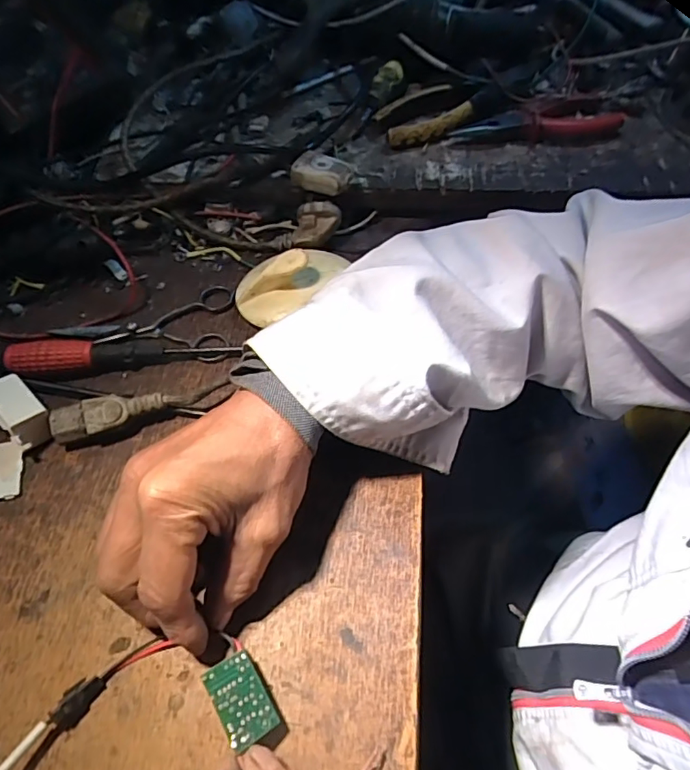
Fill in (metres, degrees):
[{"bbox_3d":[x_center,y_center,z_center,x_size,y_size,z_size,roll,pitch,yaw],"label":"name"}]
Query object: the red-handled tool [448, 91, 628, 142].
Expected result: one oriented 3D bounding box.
[{"bbox_3d":[0.174,-0.229,0.455,0.155,0.014,0.055,-17,60,-10],"label":"red-handled tool"}]

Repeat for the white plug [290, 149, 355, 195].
[{"bbox_3d":[-0.017,-0.170,0.416,0.045,0.017,0.030,20,61,12],"label":"white plug"}]

